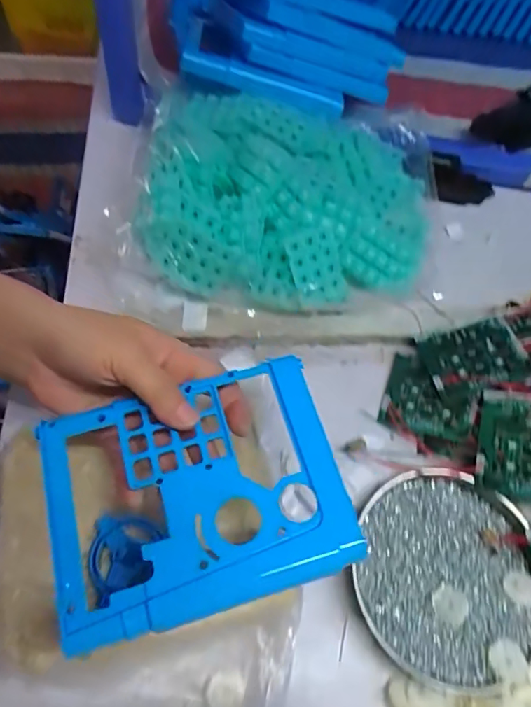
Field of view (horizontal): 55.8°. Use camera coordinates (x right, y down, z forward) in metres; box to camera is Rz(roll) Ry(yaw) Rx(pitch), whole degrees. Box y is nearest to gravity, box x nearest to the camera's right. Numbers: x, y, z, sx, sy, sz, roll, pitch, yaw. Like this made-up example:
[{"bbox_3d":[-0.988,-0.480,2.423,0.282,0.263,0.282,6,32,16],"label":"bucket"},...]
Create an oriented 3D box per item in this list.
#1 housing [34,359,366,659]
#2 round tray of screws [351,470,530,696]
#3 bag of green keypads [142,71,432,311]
[{"bbox_3d":[-0.039,0.078,0.284,0.162,0.021,0.124,-14,59,-11],"label":"housing"},{"bbox_3d":[0.125,0.153,0.349,0.127,0.020,0.132,3,60,-5],"label":"round tray of screws"},{"bbox_3d":[0.023,-0.145,0.475,0.269,0.092,0.218,6,59,-3],"label":"bag of green keypads"}]

